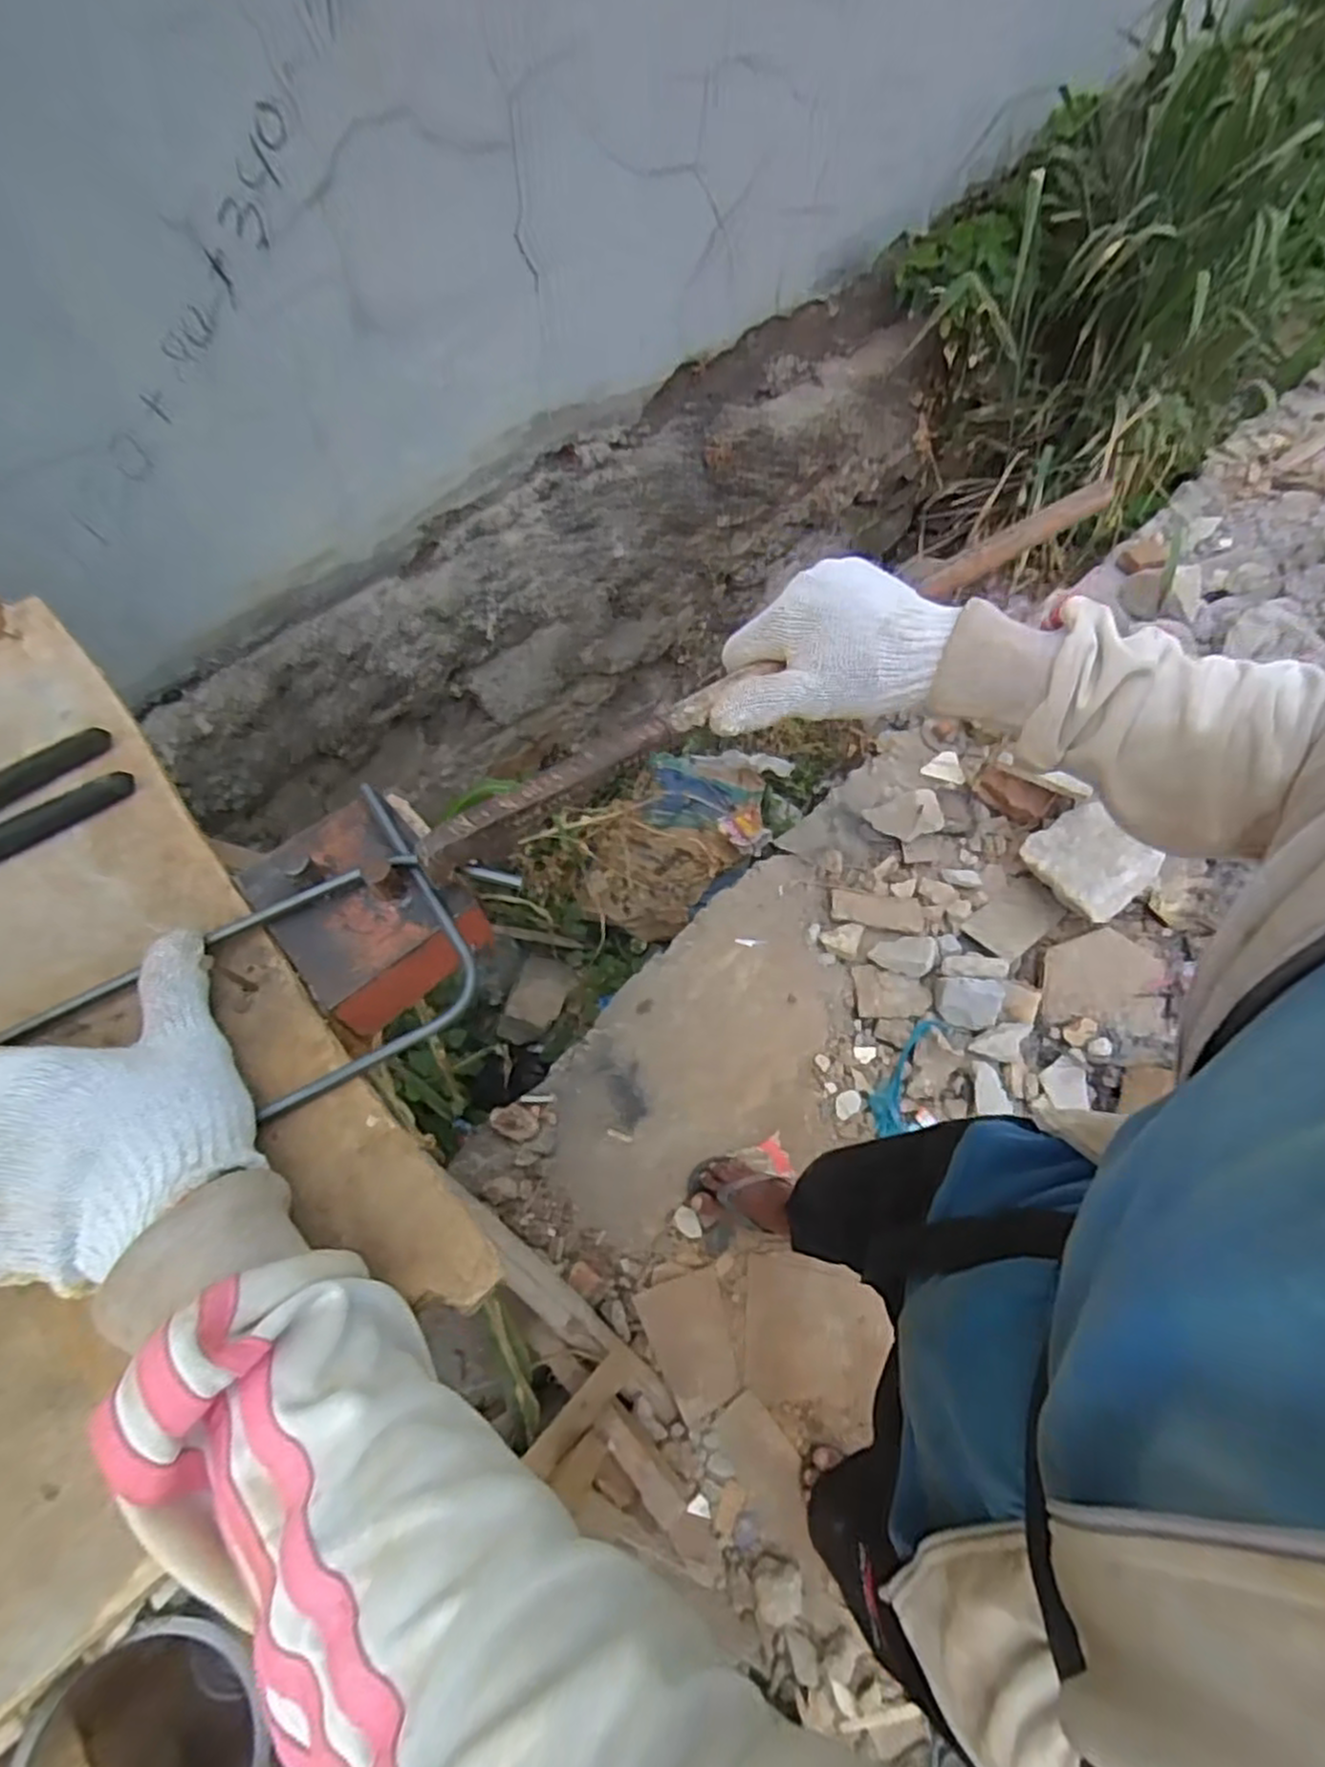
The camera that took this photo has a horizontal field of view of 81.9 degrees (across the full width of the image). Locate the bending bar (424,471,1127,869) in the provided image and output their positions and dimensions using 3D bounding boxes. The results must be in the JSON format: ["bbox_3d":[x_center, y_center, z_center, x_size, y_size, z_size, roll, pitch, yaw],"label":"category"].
[{"bbox_3d":[0.105,-0.151,0.466,0.551,0.018,0.021,-32,68,-21],"label":"bending bar"}]

